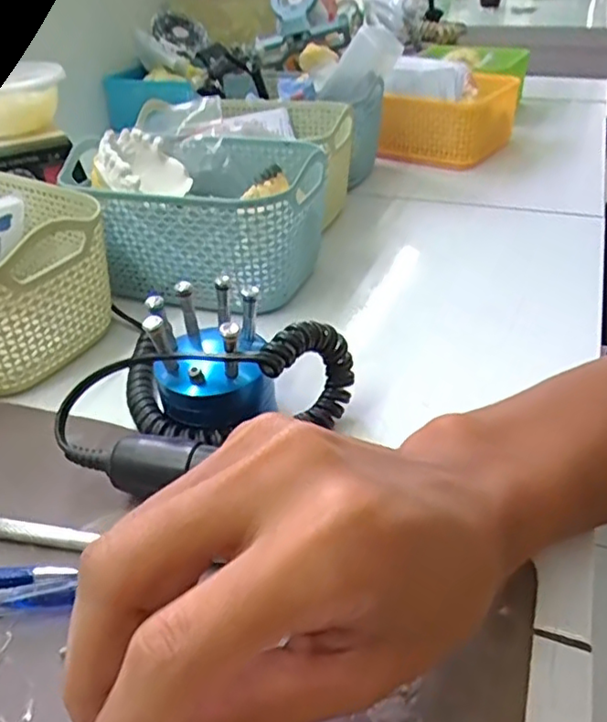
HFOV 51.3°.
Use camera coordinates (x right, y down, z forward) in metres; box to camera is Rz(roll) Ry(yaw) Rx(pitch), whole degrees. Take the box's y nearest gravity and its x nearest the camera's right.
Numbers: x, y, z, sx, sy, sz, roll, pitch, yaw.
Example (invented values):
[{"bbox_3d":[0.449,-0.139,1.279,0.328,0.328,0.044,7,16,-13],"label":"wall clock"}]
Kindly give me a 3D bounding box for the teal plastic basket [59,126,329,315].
[{"bbox_3d":[-0.066,-0.106,0.446,0.159,0.081,0.124,10,37,18],"label":"teal plastic basket"}]

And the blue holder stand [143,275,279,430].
[{"bbox_3d":[-0.046,-0.001,0.318,0.060,0.062,0.057,-4,35,-2],"label":"blue holder stand"}]

